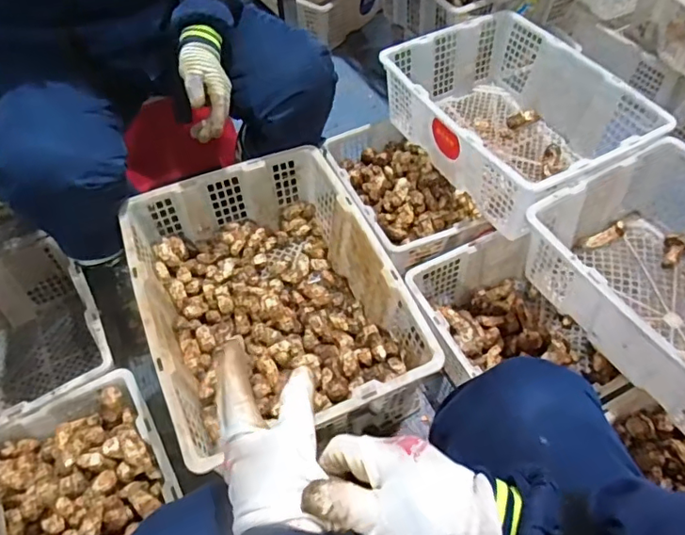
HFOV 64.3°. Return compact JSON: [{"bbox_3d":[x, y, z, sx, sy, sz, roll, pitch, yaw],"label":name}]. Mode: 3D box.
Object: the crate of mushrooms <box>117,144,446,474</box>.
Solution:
[{"bbox_3d":[-0.115,0.053,0.859,0.349,0.153,0.467,-20,56,-14],"label":"crate of mushrooms"}]

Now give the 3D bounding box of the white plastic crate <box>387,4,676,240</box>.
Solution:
[{"bbox_3d":[0.342,-0.298,1.127,0.354,0.183,0.471,-24,57,-17],"label":"white plastic crate"}]

